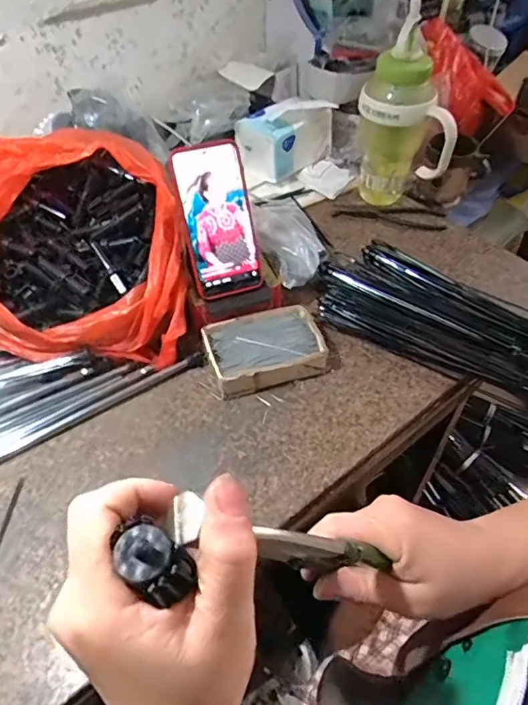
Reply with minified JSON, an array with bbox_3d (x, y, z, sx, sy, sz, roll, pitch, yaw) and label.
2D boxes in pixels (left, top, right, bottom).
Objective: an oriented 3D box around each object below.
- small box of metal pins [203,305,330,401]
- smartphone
[{"bbox_3d":[0.002,-0.003,0.583,0.128,0.040,0.091,-17,50,-11],"label":"small box of metal pins"},{"bbox_3d":[-0.051,-0.146,0.560,0.078,0.166,0.012,-16,20,-8],"label":"smartphone"}]

